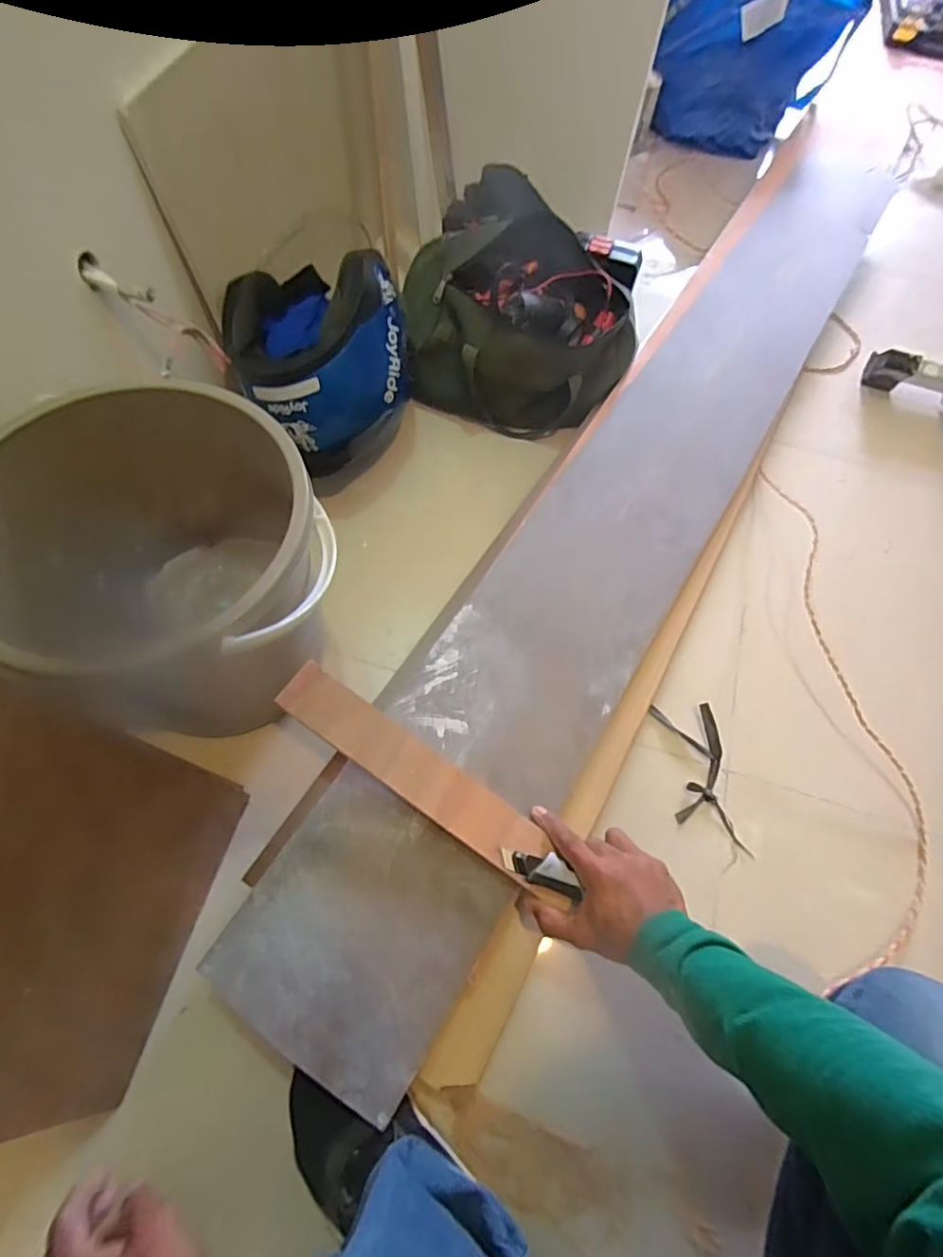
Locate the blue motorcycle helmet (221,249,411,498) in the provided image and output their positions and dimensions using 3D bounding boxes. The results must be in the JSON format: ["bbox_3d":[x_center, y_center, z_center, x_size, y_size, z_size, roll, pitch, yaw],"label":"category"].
[{"bbox_3d":[-0.207,-0.370,0.806,0.241,0.248,0.262,-31,70,-17],"label":"blue motorcycle helmet"}]

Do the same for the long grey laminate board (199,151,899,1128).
[{"bbox_3d":[0.305,-0.286,0.853,0.237,0.044,1.708,31,66,11],"label":"long grey laminate board"}]

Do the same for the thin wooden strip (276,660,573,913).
[{"bbox_3d":[-0.052,0.147,0.571,0.317,0.011,0.055,36,74,4],"label":"thin wooden strip"}]

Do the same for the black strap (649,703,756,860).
[{"bbox_3d":[0.286,0.183,0.703,0.076,0.020,0.189,-4,64,-6],"label":"black strap"}]

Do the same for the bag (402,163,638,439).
[{"bbox_3d":[0.064,-0.539,0.931,0.344,0.198,0.407,-5,65,-6],"label":"bag"}]

